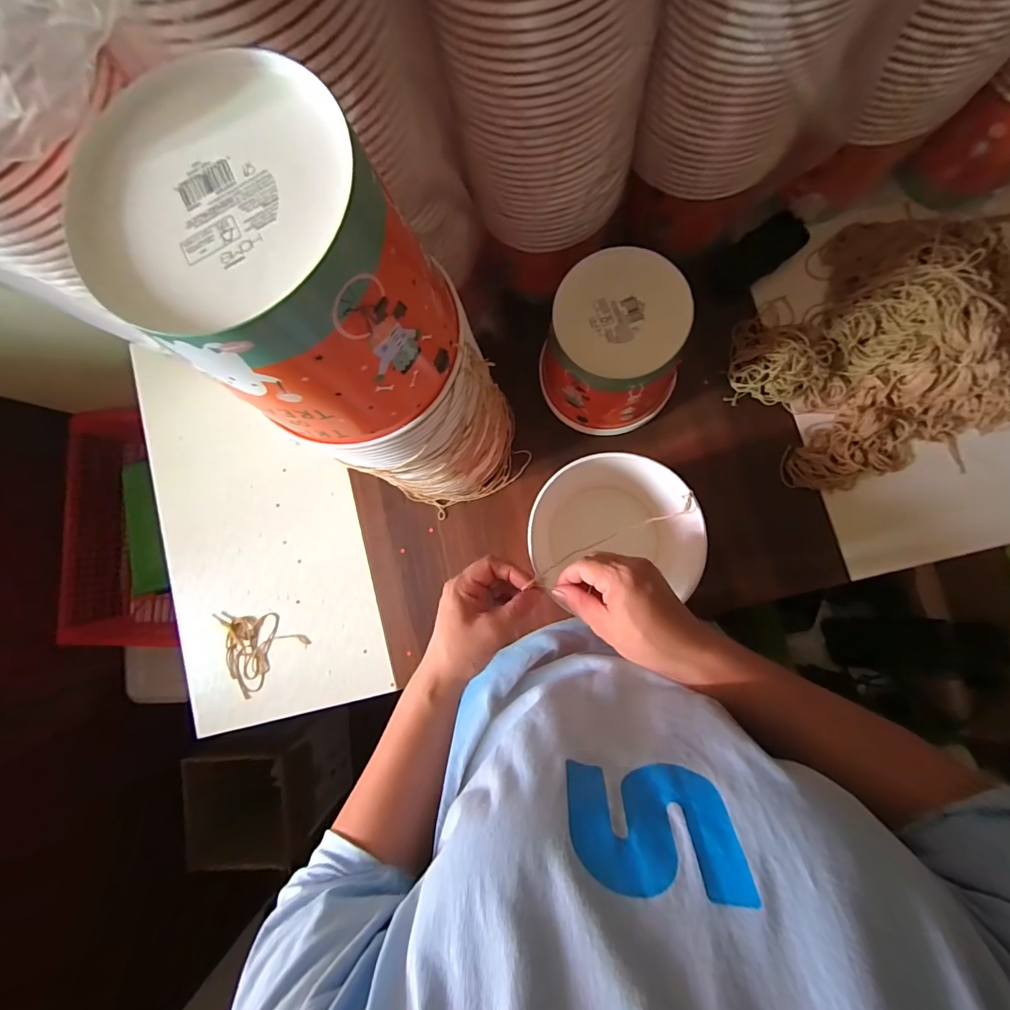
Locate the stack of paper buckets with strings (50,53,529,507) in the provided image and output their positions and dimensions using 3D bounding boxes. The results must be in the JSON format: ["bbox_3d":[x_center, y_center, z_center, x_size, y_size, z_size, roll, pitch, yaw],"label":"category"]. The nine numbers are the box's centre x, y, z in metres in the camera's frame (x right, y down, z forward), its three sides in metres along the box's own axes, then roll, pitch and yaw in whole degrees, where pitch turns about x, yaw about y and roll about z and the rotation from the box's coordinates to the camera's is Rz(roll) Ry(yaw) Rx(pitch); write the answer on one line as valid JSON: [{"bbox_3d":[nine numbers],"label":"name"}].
[{"bbox_3d":[-0.093,-0.108,0.386,0.127,0.402,0.154,-39,82,3],"label":"stack of paper buckets with strings"}]

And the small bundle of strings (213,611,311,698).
[{"bbox_3d":[-0.333,0.177,0.587,0.108,0.012,0.108,-43,80,1],"label":"small bundle of strings"}]

